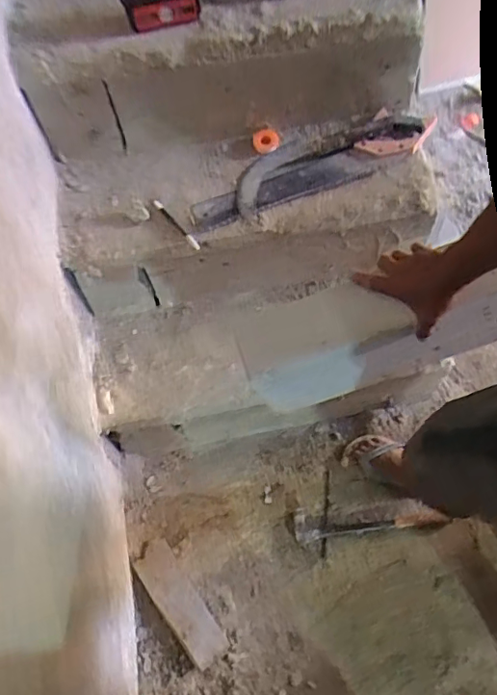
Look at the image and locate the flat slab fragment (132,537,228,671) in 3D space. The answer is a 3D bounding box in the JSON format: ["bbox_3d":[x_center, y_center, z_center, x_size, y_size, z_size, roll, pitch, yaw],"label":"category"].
[{"bbox_3d":[-0.148,0.539,1.154,0.086,0.013,0.265,-34,66,-13],"label":"flat slab fragment"}]

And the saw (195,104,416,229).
[{"bbox_3d":[0.119,-0.355,1.089,0.491,0.049,0.140,-27,64,-12],"label":"saw"}]

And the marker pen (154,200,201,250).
[{"bbox_3d":[-0.141,-0.244,1.071,0.015,0.018,0.144,-38,67,-17],"label":"marker pen"}]

